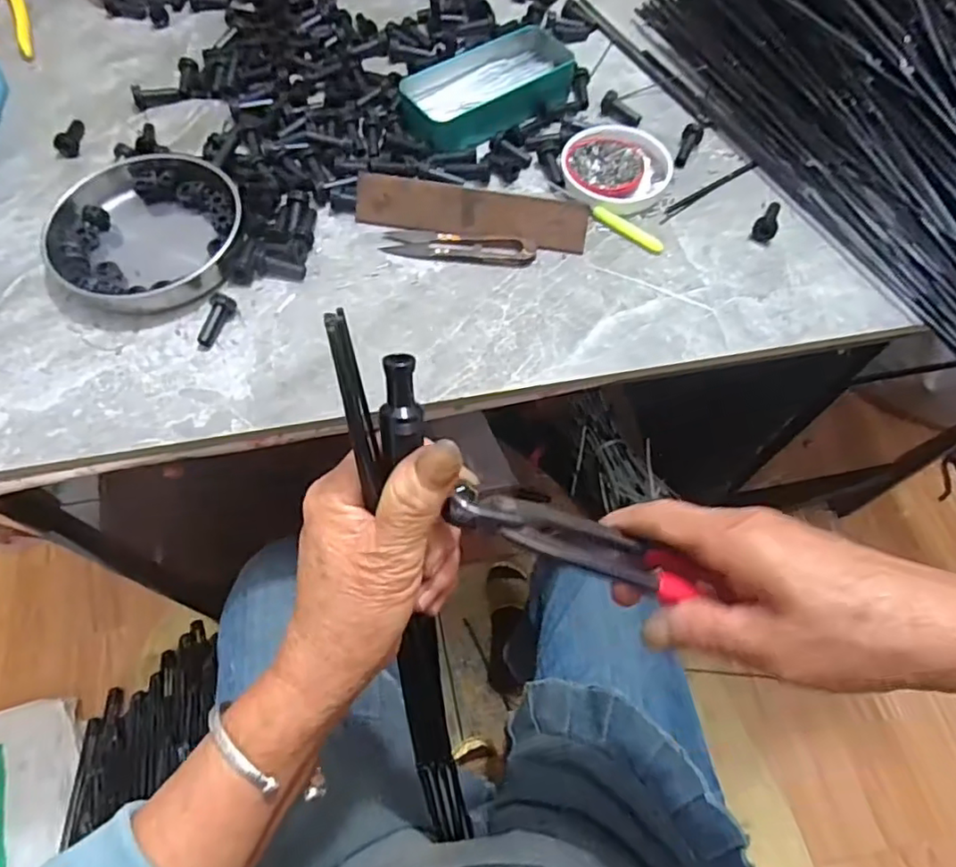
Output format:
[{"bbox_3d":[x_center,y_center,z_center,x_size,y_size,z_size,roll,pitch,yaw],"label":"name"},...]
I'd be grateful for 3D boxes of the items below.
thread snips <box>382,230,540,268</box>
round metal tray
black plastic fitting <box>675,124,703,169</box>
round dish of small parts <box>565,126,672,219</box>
[{"bbox_3d":[-0.014,-0.143,0.469,0.115,0.006,0.025,8,63,4],"label":"thread snips"},{"bbox_3d":[-0.247,-0.152,0.459,0.134,0.027,0.137,0,63,0],"label":"round metal tray"},{"bbox_3d":[0.178,-0.244,0.517,0.016,0.017,0.040,22,67,12],"label":"black plastic fitting"},{"bbox_3d":[0.114,-0.220,0.503,0.089,0.012,0.086,0,63,0],"label":"round dish of small parts"}]

